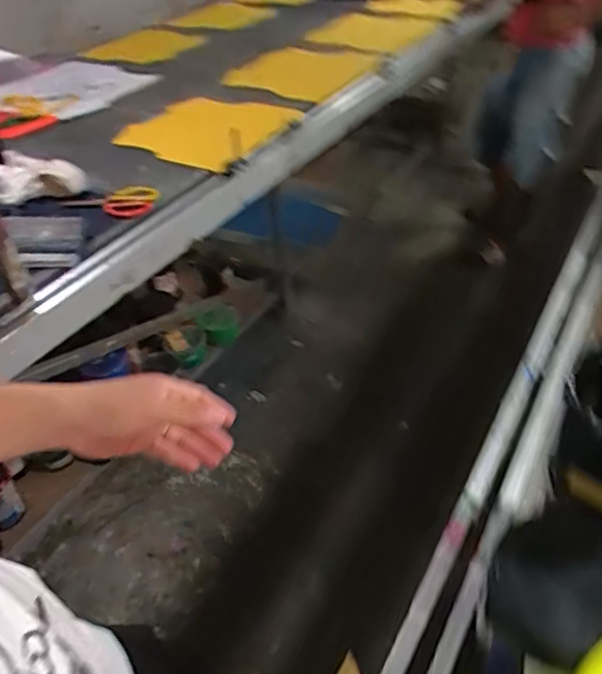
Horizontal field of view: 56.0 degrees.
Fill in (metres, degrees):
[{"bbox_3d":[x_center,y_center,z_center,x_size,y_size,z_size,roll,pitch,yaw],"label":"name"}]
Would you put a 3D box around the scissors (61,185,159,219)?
[{"bbox_3d":[-0.412,-0.296,1.229,0.202,0.022,0.107,7,43,12],"label":"scissors"}]

